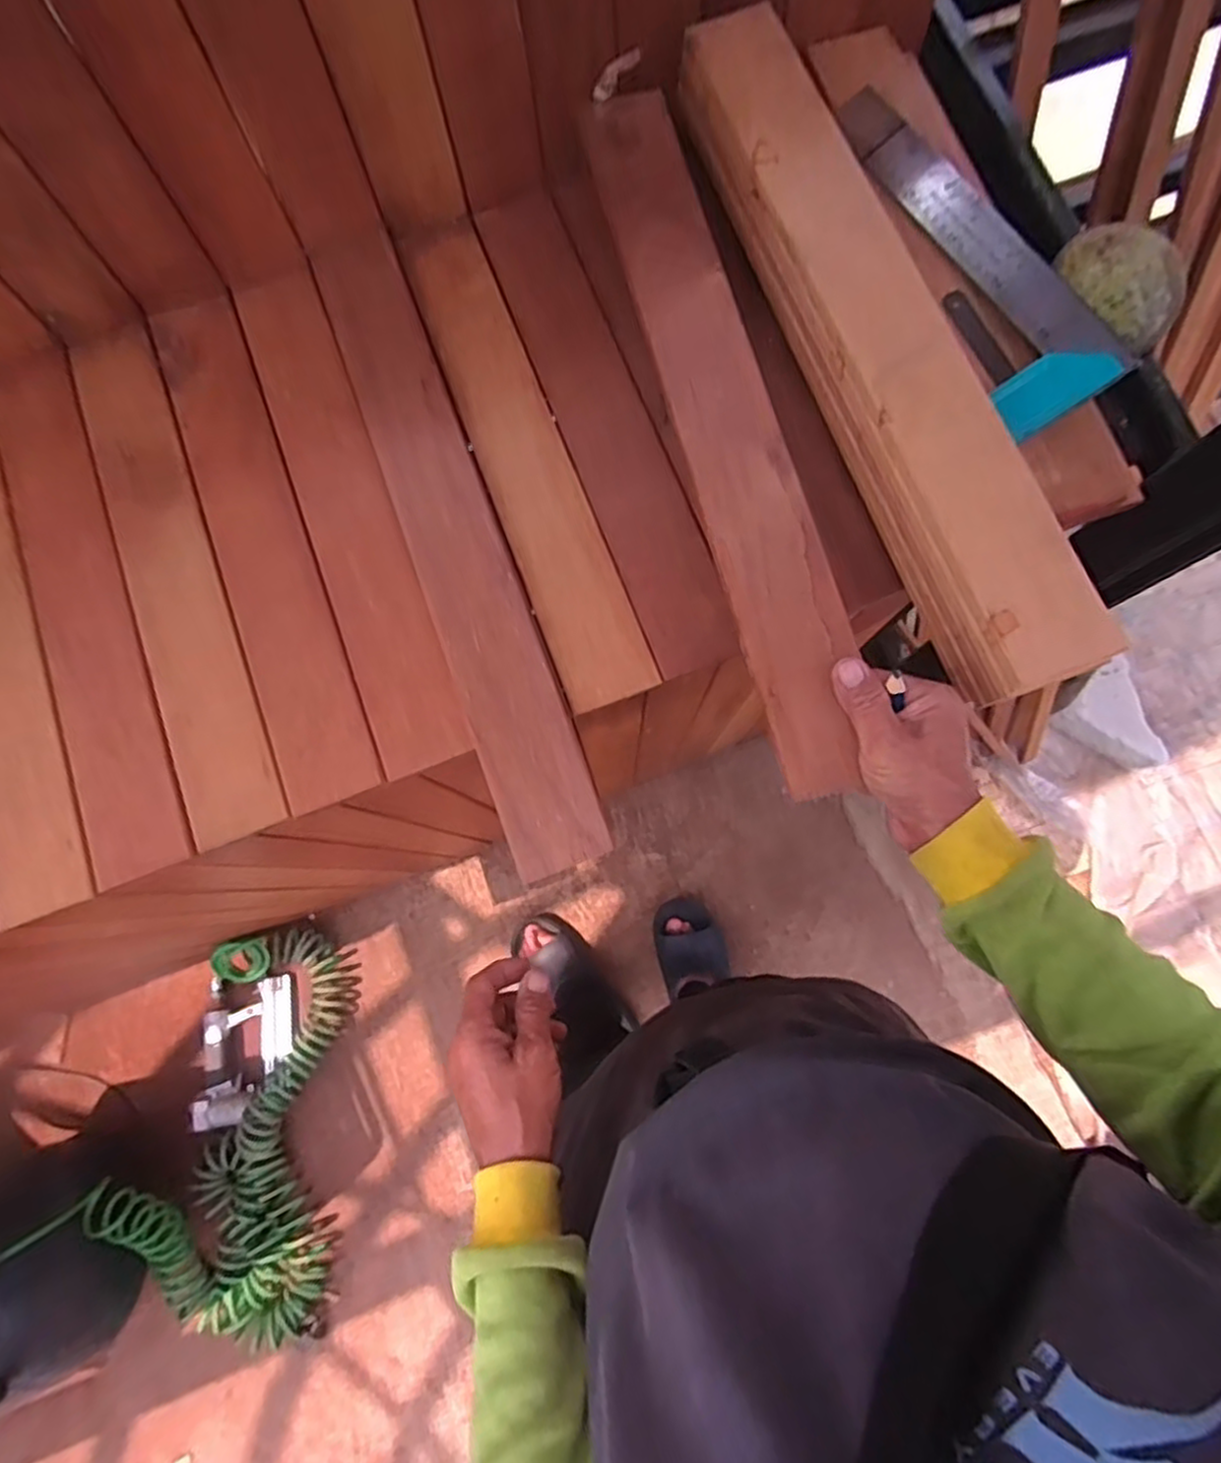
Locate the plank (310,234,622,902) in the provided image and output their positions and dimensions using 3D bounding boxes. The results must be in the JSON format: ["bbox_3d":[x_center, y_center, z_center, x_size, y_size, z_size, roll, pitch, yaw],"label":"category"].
[{"bbox_3d":[-0.114,-0.144,0.504,0.066,0.018,0.499,-20,80,-3],"label":"plank"}]

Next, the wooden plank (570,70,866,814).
[{"bbox_3d":[0.072,-0.208,0.452,0.067,0.010,0.500,-13,77,-1],"label":"wooden plank"}]

